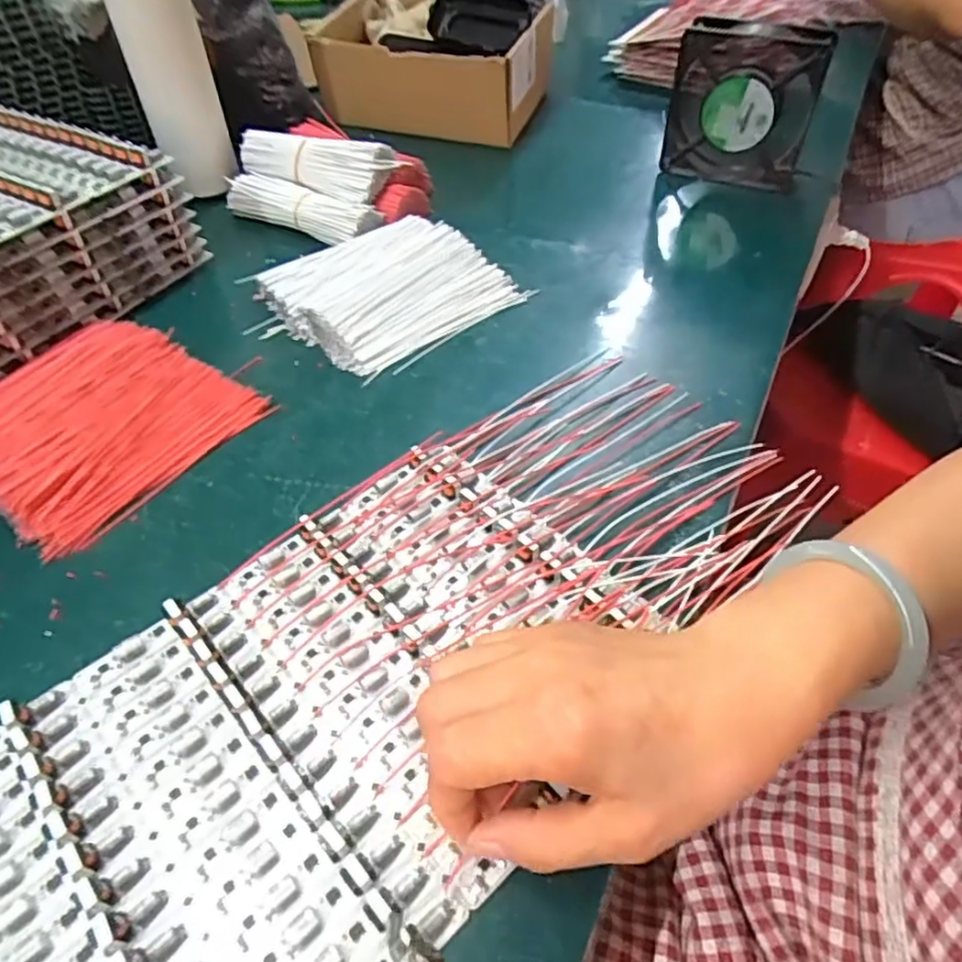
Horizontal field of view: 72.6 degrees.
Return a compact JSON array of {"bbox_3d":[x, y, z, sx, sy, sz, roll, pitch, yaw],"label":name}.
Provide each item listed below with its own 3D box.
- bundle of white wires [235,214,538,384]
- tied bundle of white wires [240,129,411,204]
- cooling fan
[{"bbox_3d":[-0.071,-0.146,0.492,0.162,0.027,0.139,-33,56,-25],"label":"bundle of white wires"},{"bbox_3d":[-0.140,-0.269,0.560,0.156,0.044,0.047,17,49,16],"label":"tied bundle of white wires"},{"bbox_3d":[0.225,-0.320,0.568,0.118,0.120,0.034,14,50,14],"label":"cooling fan"}]

